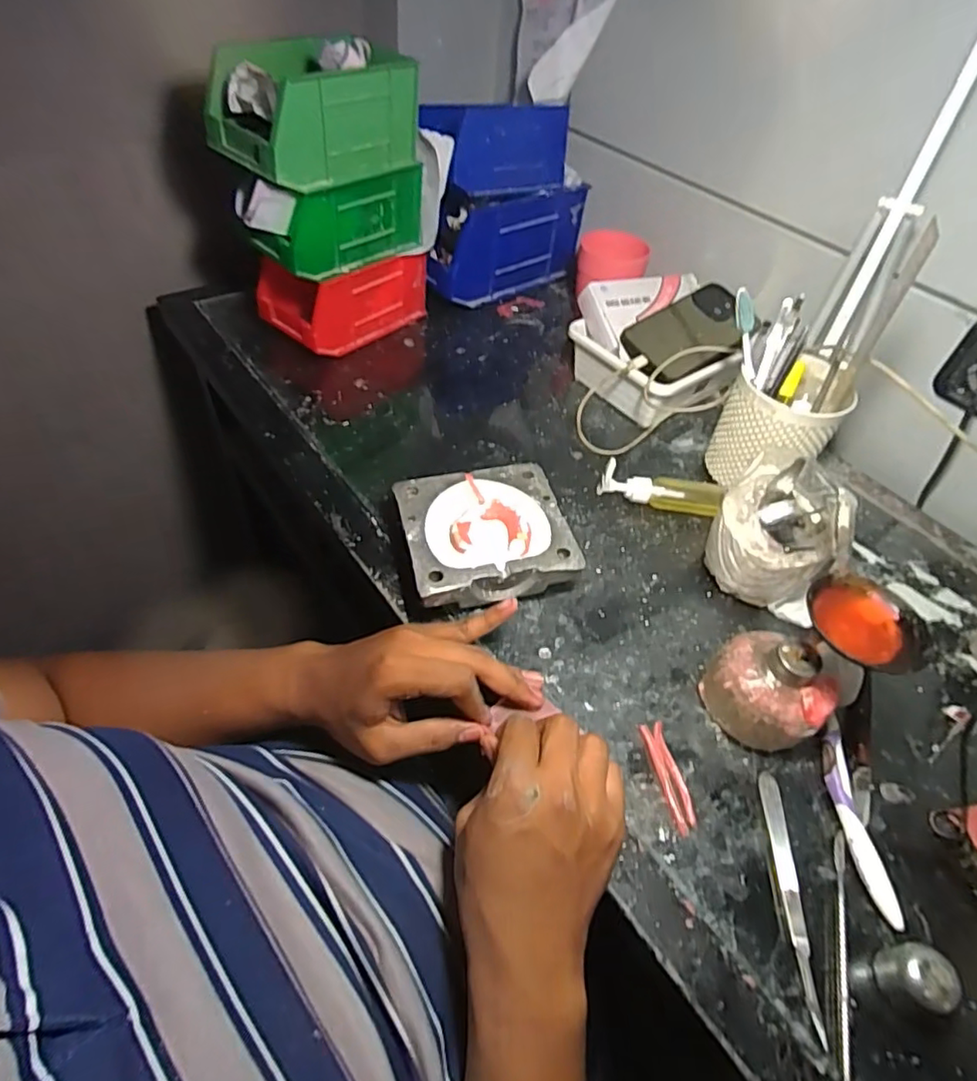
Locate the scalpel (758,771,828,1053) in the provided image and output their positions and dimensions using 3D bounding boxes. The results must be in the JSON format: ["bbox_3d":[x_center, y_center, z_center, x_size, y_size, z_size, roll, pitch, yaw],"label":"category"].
[{"bbox_3d":[0.182,0.211,0.361,0.012,0.005,0.140,7,50,0],"label":"scalpel"}]

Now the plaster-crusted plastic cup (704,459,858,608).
[{"bbox_3d":[0.230,-0.001,0.483,0.097,0.098,0.082,37,56,23],"label":"plaster-crusted plastic cup"}]

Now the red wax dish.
[{"bbox_3d":[0.233,0.052,0.367,0.066,0.010,0.068,3,50,-4],"label":"red wax dish"}]

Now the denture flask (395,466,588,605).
[{"bbox_3d":[-0.004,-0.001,0.493,0.130,0.045,0.116,-9,52,-14],"label":"denture flask"}]

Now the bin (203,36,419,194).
[{"bbox_3d":[-0.156,-0.391,0.546,0.093,0.090,0.172,37,56,23],"label":"bin"}]

